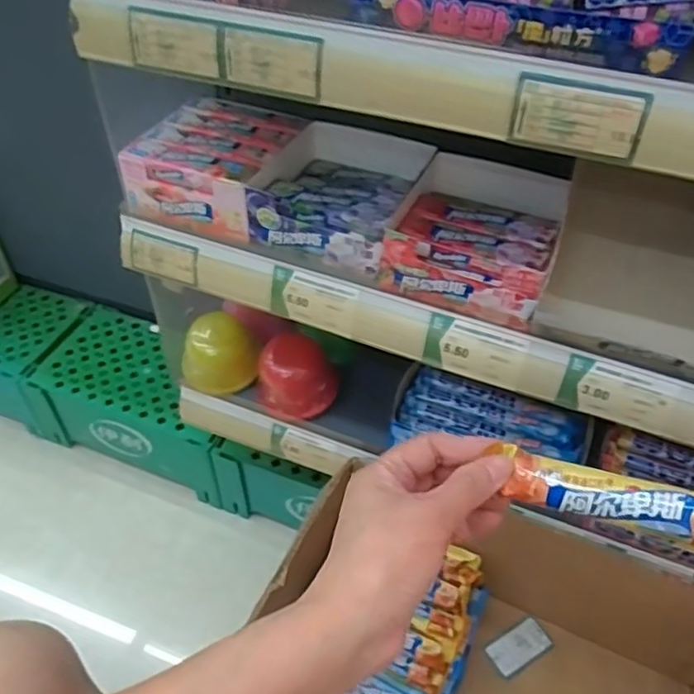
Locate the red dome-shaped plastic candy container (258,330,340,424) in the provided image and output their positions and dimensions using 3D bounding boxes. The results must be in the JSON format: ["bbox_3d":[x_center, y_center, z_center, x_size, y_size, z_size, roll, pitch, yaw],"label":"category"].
[{"bbox_3d":[-0.048,0.028,0.648,0.083,0.056,0.070,-4,46,-4],"label":"red dome-shaped plastic candy container"}]

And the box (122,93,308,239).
[{"bbox_3d":[-0.106,-0.154,0.549,0.114,0.049,0.124,17,48,15],"label":"box"}]

